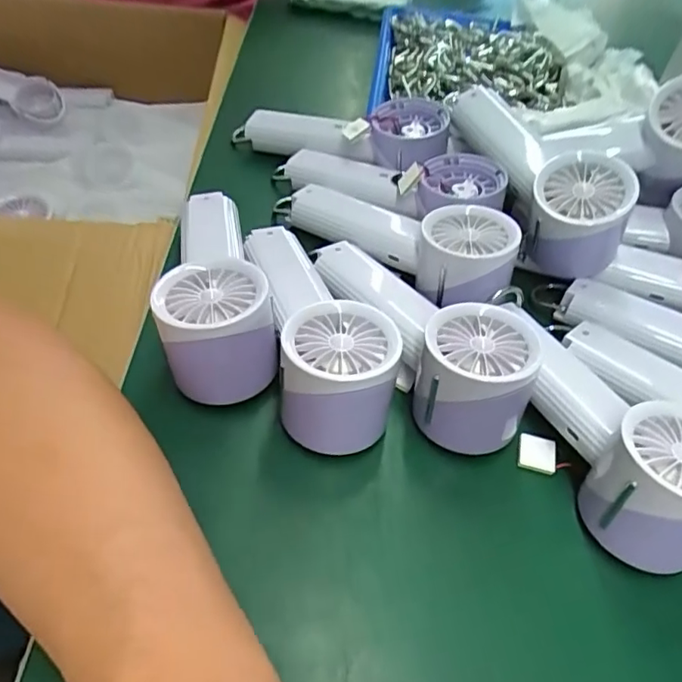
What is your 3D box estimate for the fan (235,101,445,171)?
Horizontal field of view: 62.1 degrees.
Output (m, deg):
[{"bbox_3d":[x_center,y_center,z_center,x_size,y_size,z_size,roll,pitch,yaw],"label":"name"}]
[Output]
[{"bbox_3d":[-0.006,-0.172,0.469,0.181,0.037,0.050,7,48,17],"label":"fan"}]

